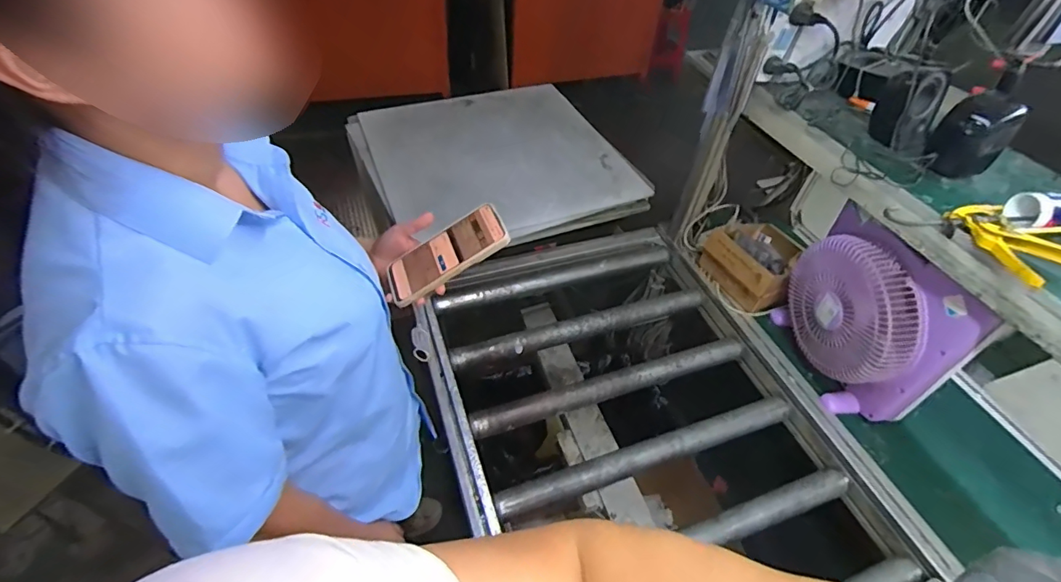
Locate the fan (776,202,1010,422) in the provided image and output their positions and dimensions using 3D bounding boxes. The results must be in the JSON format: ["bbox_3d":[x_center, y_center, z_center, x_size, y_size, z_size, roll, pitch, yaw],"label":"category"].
[{"bbox_3d":[0.572,0.050,0.868,0.097,0.315,0.307,-9,49,-13],"label":"fan"}]

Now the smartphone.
[{"bbox_3d":[-0.102,-0.046,0.594,0.156,0.017,0.077,-31,52,5],"label":"smartphone"}]

